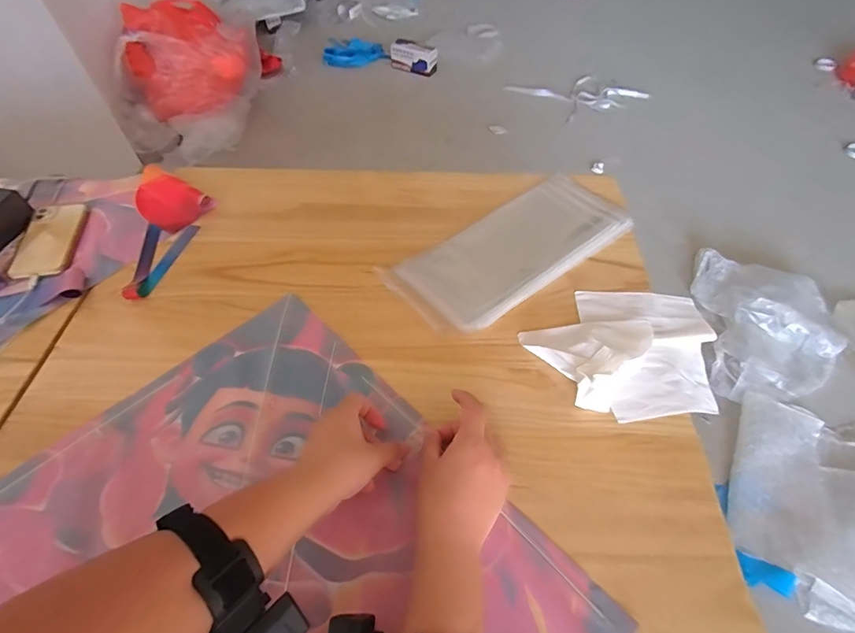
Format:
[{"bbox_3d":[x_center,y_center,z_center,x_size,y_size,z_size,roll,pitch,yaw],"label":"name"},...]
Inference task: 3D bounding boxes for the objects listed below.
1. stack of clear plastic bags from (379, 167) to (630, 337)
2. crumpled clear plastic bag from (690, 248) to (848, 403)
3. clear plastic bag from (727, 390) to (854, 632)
[{"bbox_3d":[0.125,-0.105,0.646,0.359,0.030,0.164,-31,58,-20],"label":"stack of clear plastic bags"},{"bbox_3d":[0.888,0.020,1.141,0.323,0.073,0.435,8,53,7],"label":"crumpled clear plastic bag"},{"bbox_3d":[0.852,0.408,0.866,0.442,0.108,0.397,24,57,18],"label":"clear plastic bag"}]

